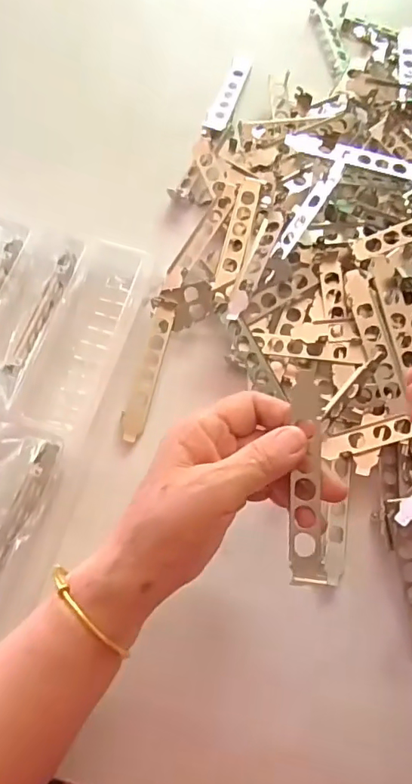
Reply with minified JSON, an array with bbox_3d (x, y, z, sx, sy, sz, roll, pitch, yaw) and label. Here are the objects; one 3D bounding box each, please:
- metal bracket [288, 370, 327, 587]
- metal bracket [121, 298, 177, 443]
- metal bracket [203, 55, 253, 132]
[{"bbox_3d":[0.059,0.049,0.301,0.019,0.007,0.122,1,84,1],"label":"metal bracket"},{"bbox_3d":[-0.048,-0.019,0.431,0.020,0.015,0.123,11,72,5],"label":"metal bracket"},{"bbox_3d":[0.025,-0.304,0.525,0.023,0.004,0.102,20,70,-1],"label":"metal bracket"}]

